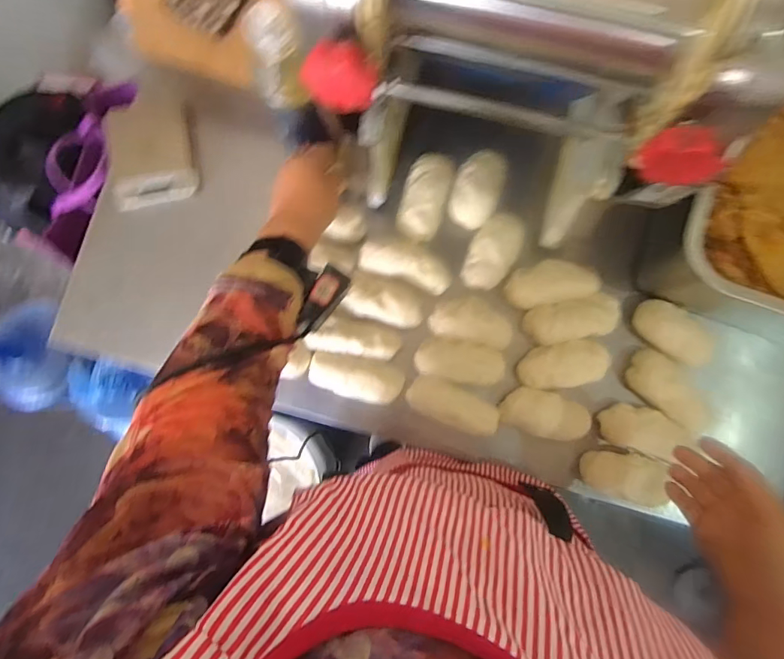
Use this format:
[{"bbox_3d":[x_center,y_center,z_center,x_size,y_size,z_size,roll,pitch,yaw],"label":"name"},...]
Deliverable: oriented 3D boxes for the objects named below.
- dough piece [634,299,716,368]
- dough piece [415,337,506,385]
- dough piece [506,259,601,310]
[{"bbox_3d":[0.333,0.005,0.544,0.093,0.041,0.056,34,85,4],"label":"dough piece"},{"bbox_3d":[0.081,0.038,0.549,0.103,0.023,0.047,9,84,2],"label":"dough piece"},{"bbox_3d":[0.191,-0.056,0.561,0.103,0.044,0.052,-10,84,0],"label":"dough piece"}]

